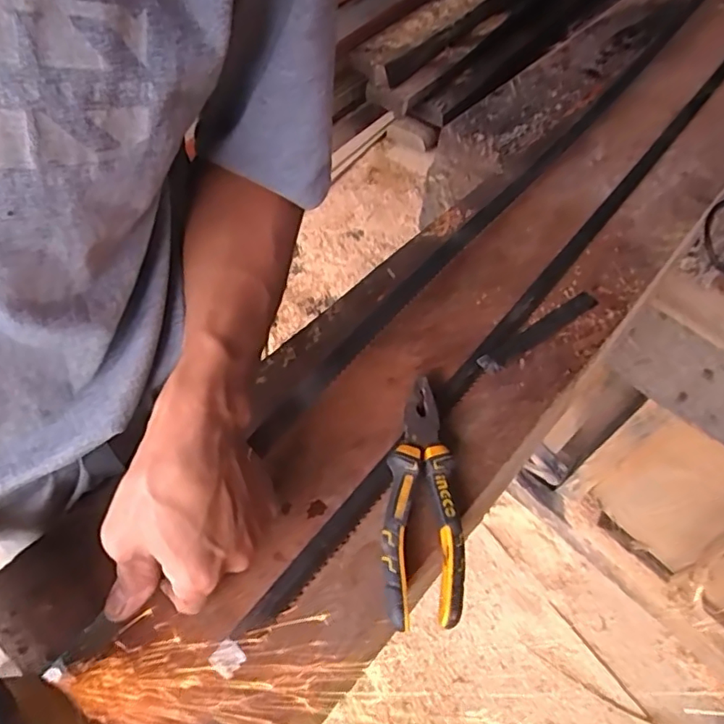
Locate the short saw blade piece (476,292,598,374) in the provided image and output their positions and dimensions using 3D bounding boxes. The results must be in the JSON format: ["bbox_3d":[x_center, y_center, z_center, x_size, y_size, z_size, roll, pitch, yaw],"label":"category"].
[{"bbox_3d":[0.162,-0.028,0.505,0.142,0.008,0.021,-30,66,-21],"label":"short saw blade piece"}]

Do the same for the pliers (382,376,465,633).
[{"bbox_3d":[0.044,0.091,0.395,0.052,0.019,0.172,5,59,-2],"label":"pliers"}]

